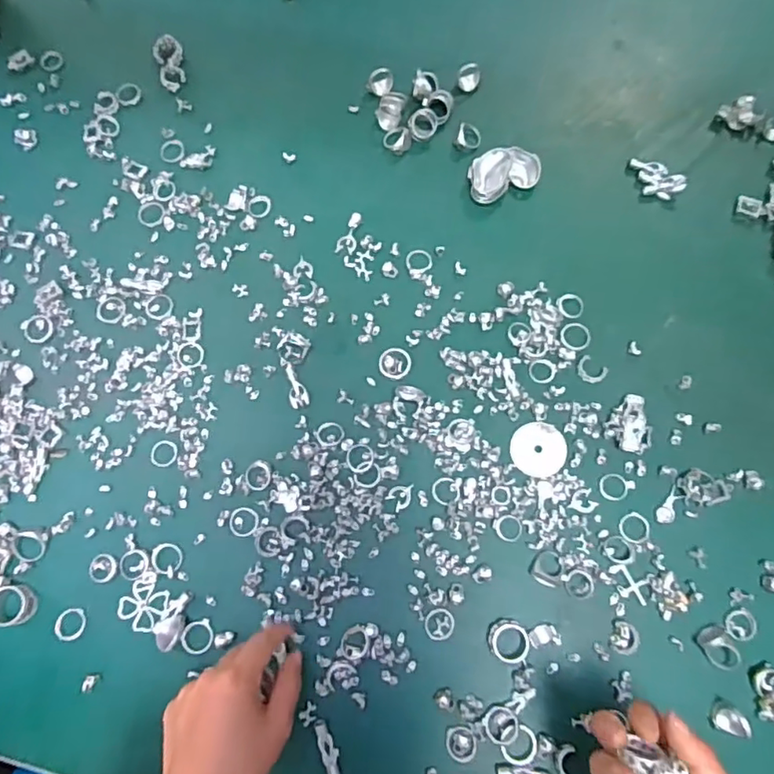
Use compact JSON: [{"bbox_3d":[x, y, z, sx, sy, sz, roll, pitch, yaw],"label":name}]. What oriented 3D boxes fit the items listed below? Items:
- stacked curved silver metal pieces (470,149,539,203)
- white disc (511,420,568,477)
[{"bbox_3d":[0.106,-0.194,0.524,0.068,0.020,0.041,-26,75,-6],"label":"stacked curved silver metal pieces"},{"bbox_3d":[0.119,0.049,0.456,0.042,0.005,0.043,0,74,1],"label":"white disc"}]

